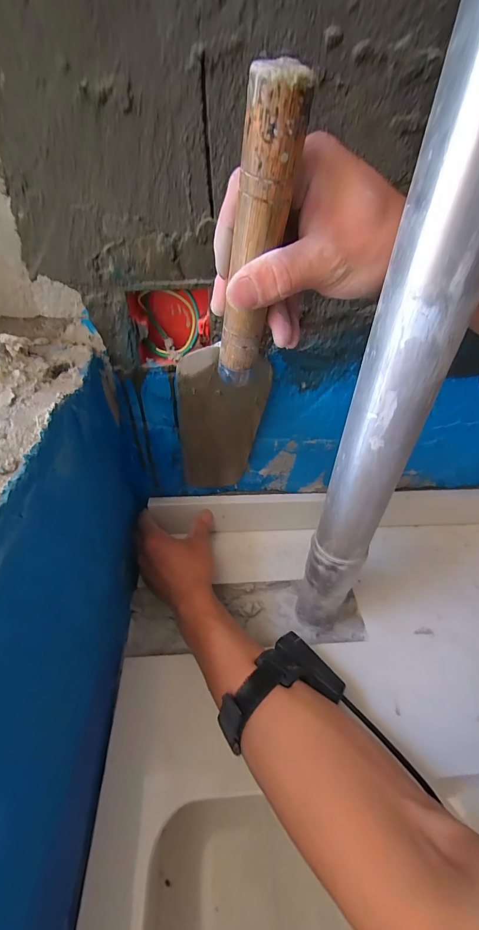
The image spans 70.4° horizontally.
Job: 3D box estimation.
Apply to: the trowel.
[{"bbox_3d":[-0.010,-0.081,0.305,0.088,0.371,0.059,0,66,-8],"label":"trowel"}]

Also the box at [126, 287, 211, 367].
[{"bbox_3d":[-0.072,-0.148,0.353,0.082,0.072,0.051,0,41,-4],"label":"box"}]

